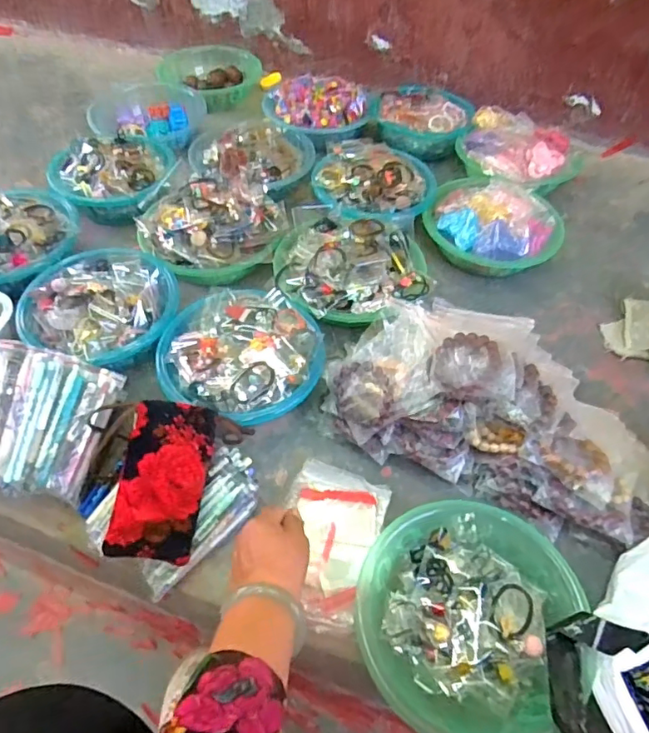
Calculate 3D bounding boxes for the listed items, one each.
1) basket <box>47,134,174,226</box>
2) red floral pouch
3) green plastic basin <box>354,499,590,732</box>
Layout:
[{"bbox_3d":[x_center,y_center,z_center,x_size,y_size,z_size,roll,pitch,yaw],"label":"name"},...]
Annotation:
[{"bbox_3d":[-0.388,-0.360,1.010,0.215,0.096,0.196,1,53,-2],"label":"basket"},{"bbox_3d":[-0.183,0.128,0.618,0.091,0.047,0.174,4,58,1],"label":"red floral pouch"},{"bbox_3d":[0.146,0.264,0.581,0.219,0.064,0.233,1,53,-2],"label":"green plastic basin"}]

